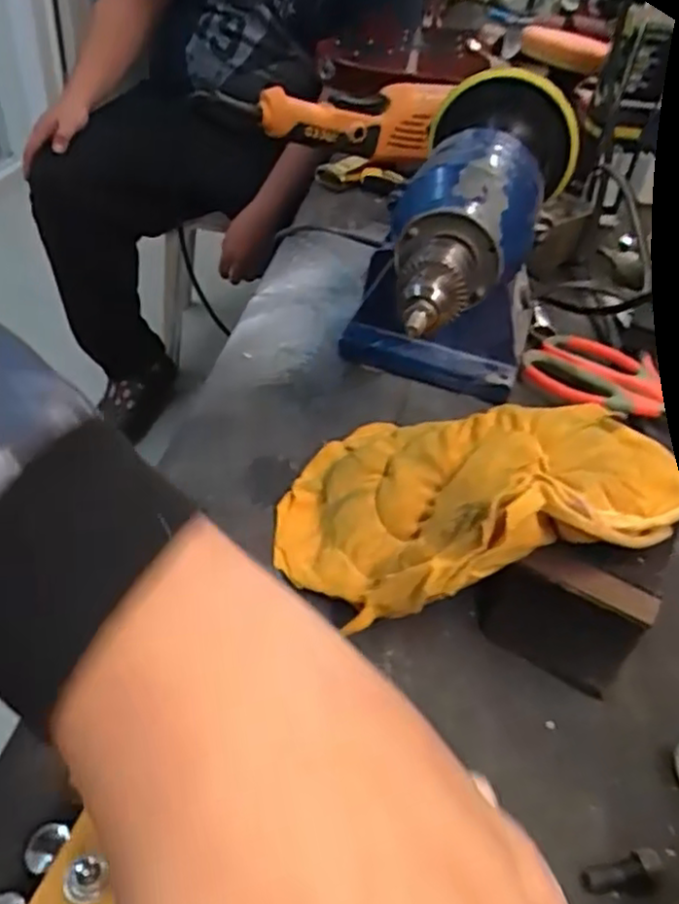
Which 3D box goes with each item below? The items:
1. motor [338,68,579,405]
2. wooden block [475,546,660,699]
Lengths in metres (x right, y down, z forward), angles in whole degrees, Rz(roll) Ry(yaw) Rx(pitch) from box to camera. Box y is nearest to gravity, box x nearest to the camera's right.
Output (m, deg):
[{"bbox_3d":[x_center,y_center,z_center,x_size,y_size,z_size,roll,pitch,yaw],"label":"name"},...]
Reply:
[{"bbox_3d":[0.086,-0.149,0.507,0.124,0.144,0.324,18,41,12],"label":"motor"},{"bbox_3d":[0.102,0.075,0.323,0.066,0.060,0.020,27,45,20],"label":"wooden block"}]

